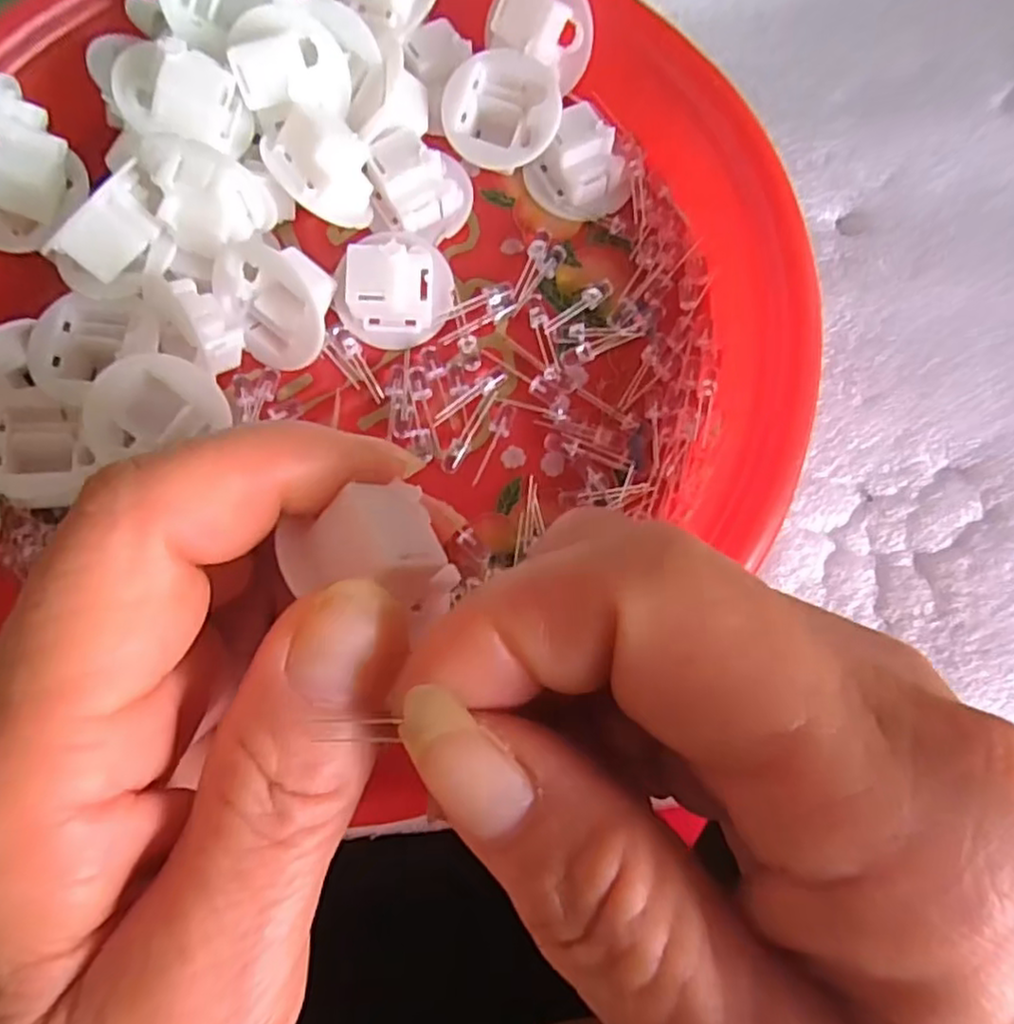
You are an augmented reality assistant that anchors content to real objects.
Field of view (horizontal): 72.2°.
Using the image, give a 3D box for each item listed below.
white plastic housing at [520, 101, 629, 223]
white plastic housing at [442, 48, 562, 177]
[{"bbox_3d":[0.021,-0.099,0.199,0.026,0.013,0.027,0,77,0],"label":"white plastic housing"},{"bbox_3d":[-0.001,-0.113,0.201,0.031,0.016,0.030,4,91,5],"label":"white plastic housing"}]

